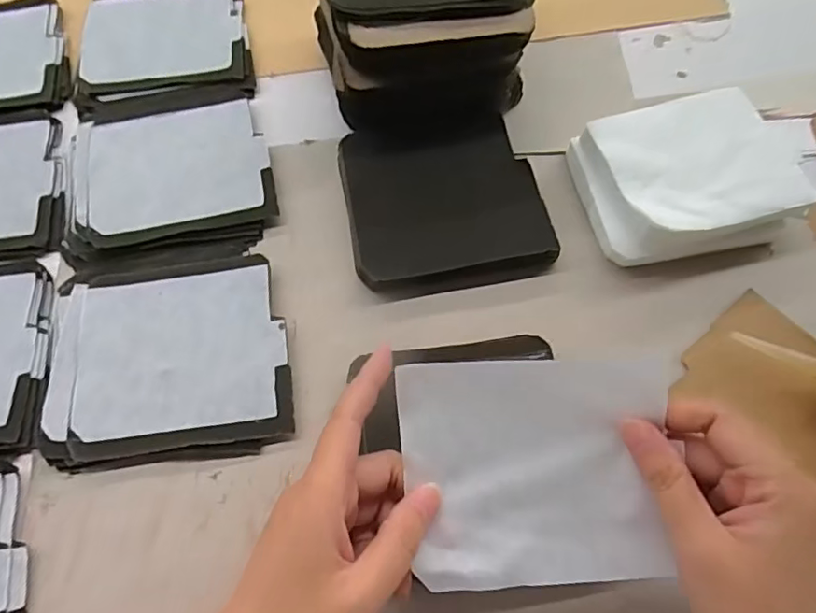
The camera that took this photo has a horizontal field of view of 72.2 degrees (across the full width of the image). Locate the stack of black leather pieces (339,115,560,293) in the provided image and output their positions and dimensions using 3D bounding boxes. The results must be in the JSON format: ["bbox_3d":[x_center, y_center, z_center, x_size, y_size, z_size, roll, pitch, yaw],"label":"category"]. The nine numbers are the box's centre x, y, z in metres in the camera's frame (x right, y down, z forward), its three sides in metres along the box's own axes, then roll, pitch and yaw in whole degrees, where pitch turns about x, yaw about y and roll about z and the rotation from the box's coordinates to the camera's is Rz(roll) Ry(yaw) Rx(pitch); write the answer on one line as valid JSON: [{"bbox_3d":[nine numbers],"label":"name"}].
[{"bbox_3d":[0.025,-0.075,0.410,0.136,0.017,0.128,-9,66,-4],"label":"stack of black leather pieces"}]

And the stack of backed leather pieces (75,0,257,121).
[{"bbox_3d":[-0.209,-0.231,0.483,0.141,0.011,0.143,-8,66,-3],"label":"stack of backed leather pieces"}]

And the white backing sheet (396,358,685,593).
[{"bbox_3d":[0.065,0.077,0.267,0.131,0.025,0.100,-3,66,-1],"label":"white backing sheet"}]

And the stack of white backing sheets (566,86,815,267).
[{"bbox_3d":[0.201,-0.092,0.403,0.141,0.043,0.116,-14,67,-6],"label":"stack of white backing sheets"}]

